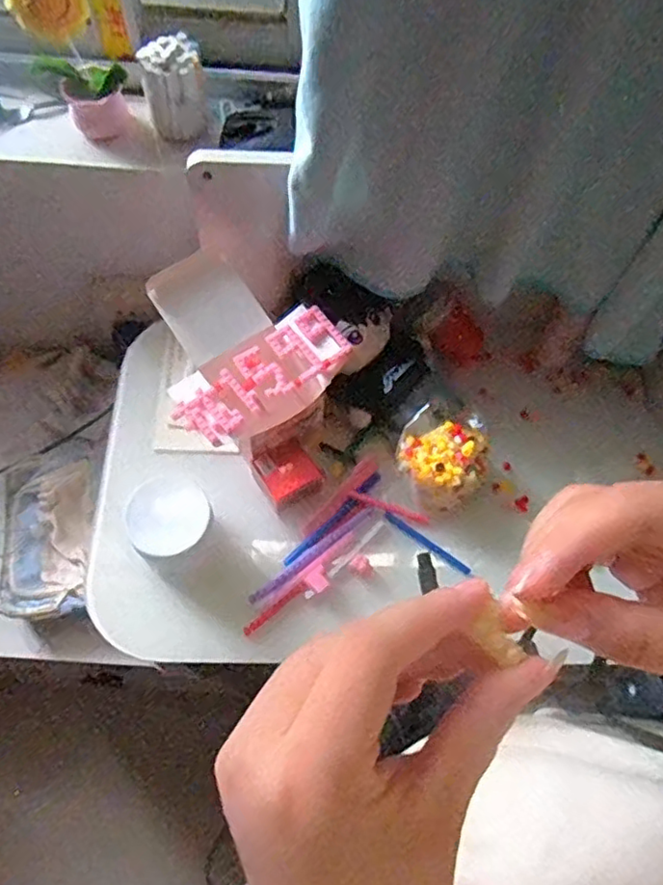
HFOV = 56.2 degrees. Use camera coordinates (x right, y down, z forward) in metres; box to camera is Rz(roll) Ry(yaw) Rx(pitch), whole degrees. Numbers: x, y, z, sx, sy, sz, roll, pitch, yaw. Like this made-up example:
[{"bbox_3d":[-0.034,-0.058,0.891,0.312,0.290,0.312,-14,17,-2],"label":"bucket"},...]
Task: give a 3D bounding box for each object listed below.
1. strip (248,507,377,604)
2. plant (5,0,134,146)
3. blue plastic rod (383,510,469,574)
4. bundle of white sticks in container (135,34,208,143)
[{"bbox_3d":[-0.017,0.109,0.615,0.150,0.005,0.013,-34,69,-18],"label":"strip"},{"bbox_3d":[-0.239,-0.357,0.571,0.082,0.149,0.047,-27,67,-16],"label":"plant"},{"bbox_3d":[0.096,0.101,0.626,0.099,0.010,0.009,32,66,13],"label":"blue plastic rod"},{"bbox_3d":[-0.151,-0.340,0.598,0.055,0.082,0.057,-10,64,-8],"label":"bundle of white sticks in container"}]

